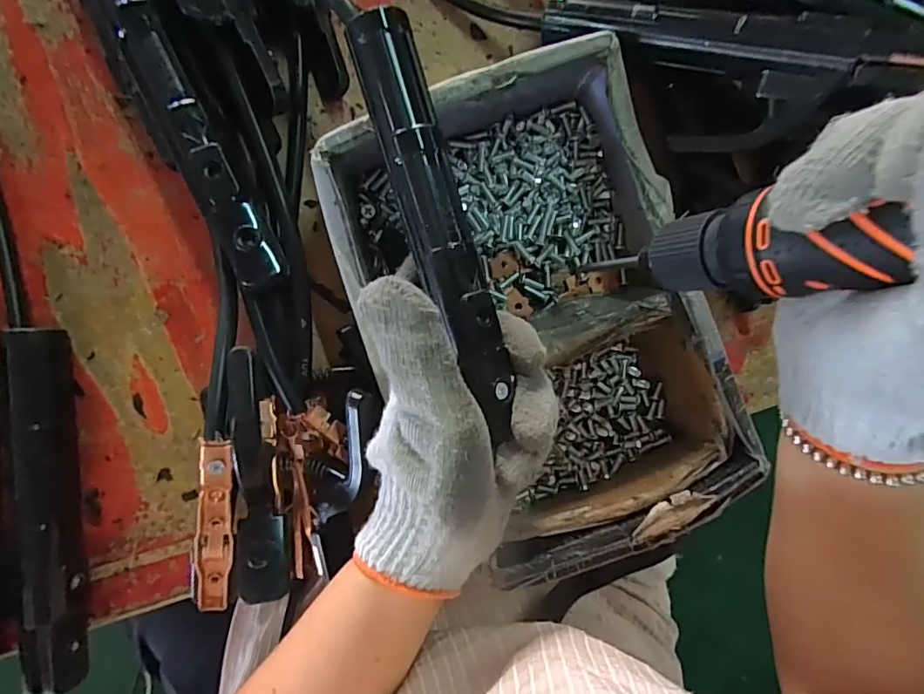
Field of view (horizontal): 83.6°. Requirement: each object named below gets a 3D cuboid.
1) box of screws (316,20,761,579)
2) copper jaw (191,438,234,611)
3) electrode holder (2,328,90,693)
[{"bbox_3d":[0.055,-0.016,0.284,0.181,0.079,0.266,-23,92,-6],"label":"box of screws"},{"bbox_3d":[-0.123,0.090,0.256,0.019,0.006,0.096,9,107,-6],"label":"copper jaw"},{"bbox_3d":[-0.224,0.087,0.277,0.023,0.030,0.189,-3,90,-6],"label":"electrode holder"}]

